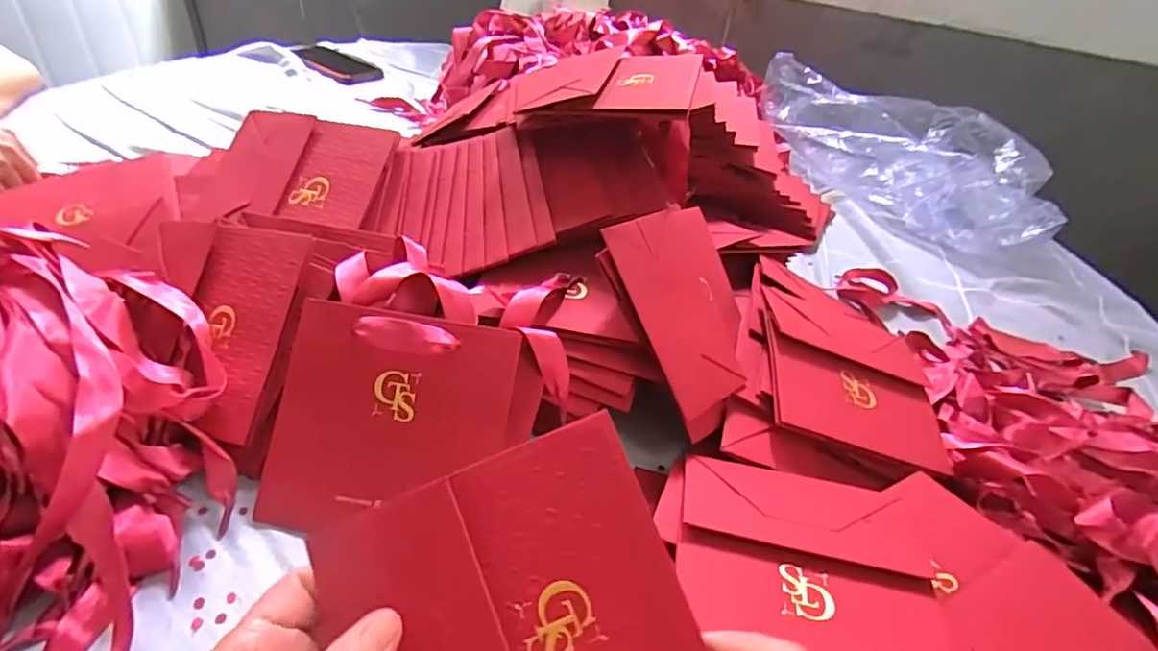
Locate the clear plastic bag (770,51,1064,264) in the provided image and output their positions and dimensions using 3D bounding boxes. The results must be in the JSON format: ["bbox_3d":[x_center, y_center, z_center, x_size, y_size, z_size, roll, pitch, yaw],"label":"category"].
[{"bbox_3d":[0.460,-0.246,0.842,0.188,0.117,0.424,-22,48,-33],"label":"clear plastic bag"}]

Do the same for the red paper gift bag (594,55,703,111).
[{"bbox_3d":[0.061,-0.204,0.491,0.073,0.004,0.114,5,43,14],"label":"red paper gift bag"}]

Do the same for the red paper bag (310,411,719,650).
[{"bbox_3d":[-0.024,0.122,0.231,0.138,0.012,0.133,-25,77,-4],"label":"red paper bag"}]

